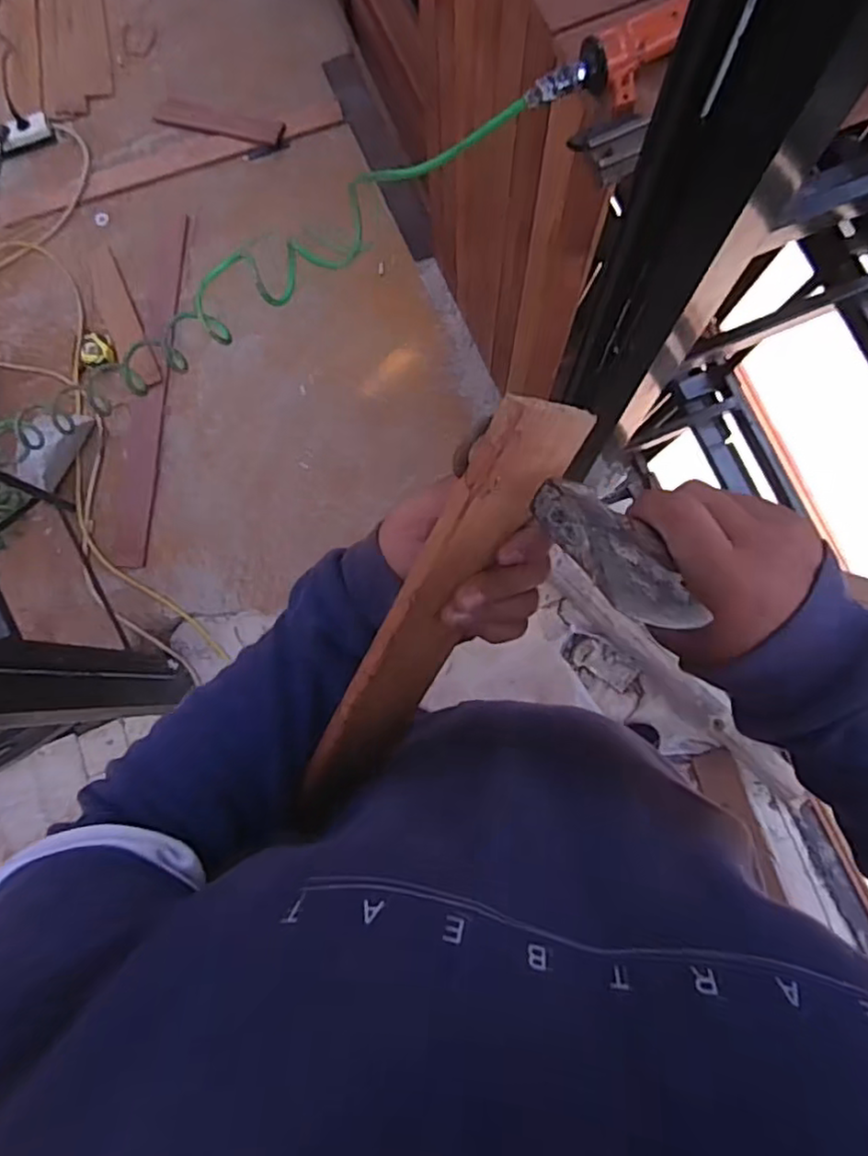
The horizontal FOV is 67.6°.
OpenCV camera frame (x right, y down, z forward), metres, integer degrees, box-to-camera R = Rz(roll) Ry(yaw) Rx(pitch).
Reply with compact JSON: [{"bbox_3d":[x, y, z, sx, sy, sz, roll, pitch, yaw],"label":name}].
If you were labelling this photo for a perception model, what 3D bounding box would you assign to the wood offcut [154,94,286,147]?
[{"bbox_3d":[-0.516,-1.111,1.575,0.335,0.023,0.071,16,82,5],"label":"wood offcut"}]

